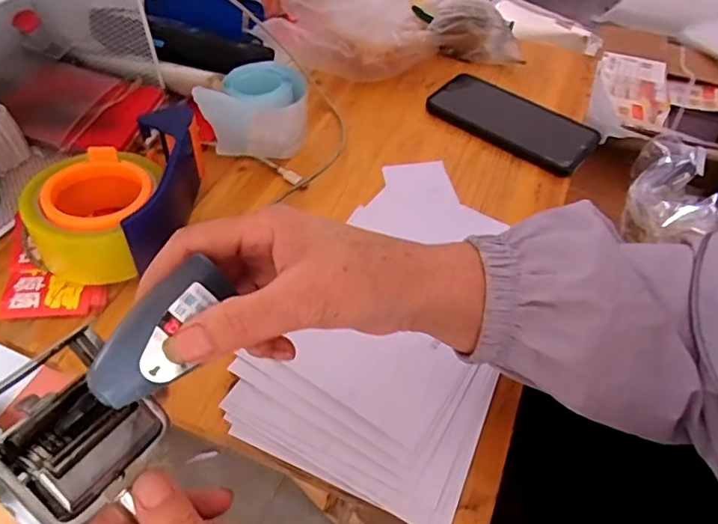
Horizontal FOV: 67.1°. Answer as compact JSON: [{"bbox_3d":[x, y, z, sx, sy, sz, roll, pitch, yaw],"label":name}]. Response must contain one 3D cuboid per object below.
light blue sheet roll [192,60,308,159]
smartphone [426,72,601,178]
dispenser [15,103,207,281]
[{"bbox_3d":[-0.093,-0.134,0.484,0.093,0.056,0.074,-3,50,-5],"label":"light blue sheet roll"},{"bbox_3d":[0.151,-0.141,0.537,0.158,0.012,0.077,34,57,23],"label":"smartphone"},{"bbox_3d":[-0.182,-0.054,0.416,0.090,0.065,0.150,5,50,2],"label":"dispenser"}]

